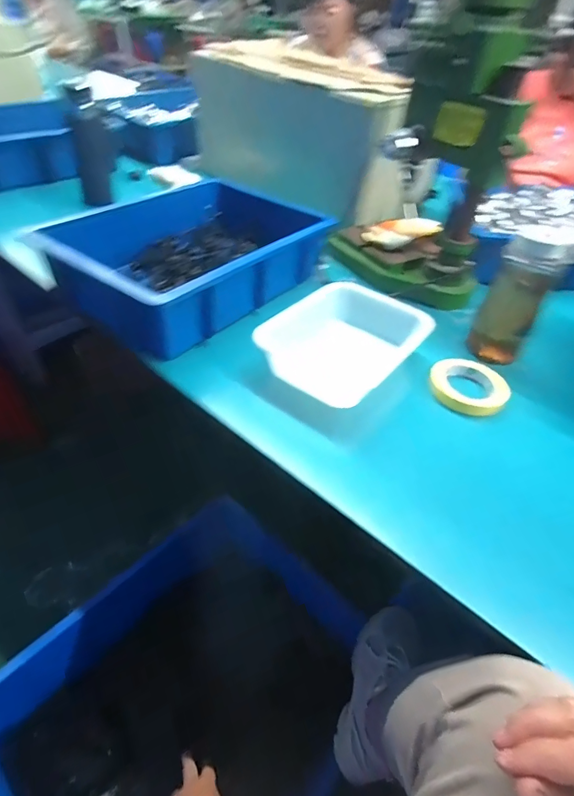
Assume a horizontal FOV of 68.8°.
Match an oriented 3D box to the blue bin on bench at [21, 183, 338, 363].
[{"bbox_3d":[-0.145,-0.254,0.758,0.249,0.118,0.461,29,49,23],"label":"blue bin on bench"}]

